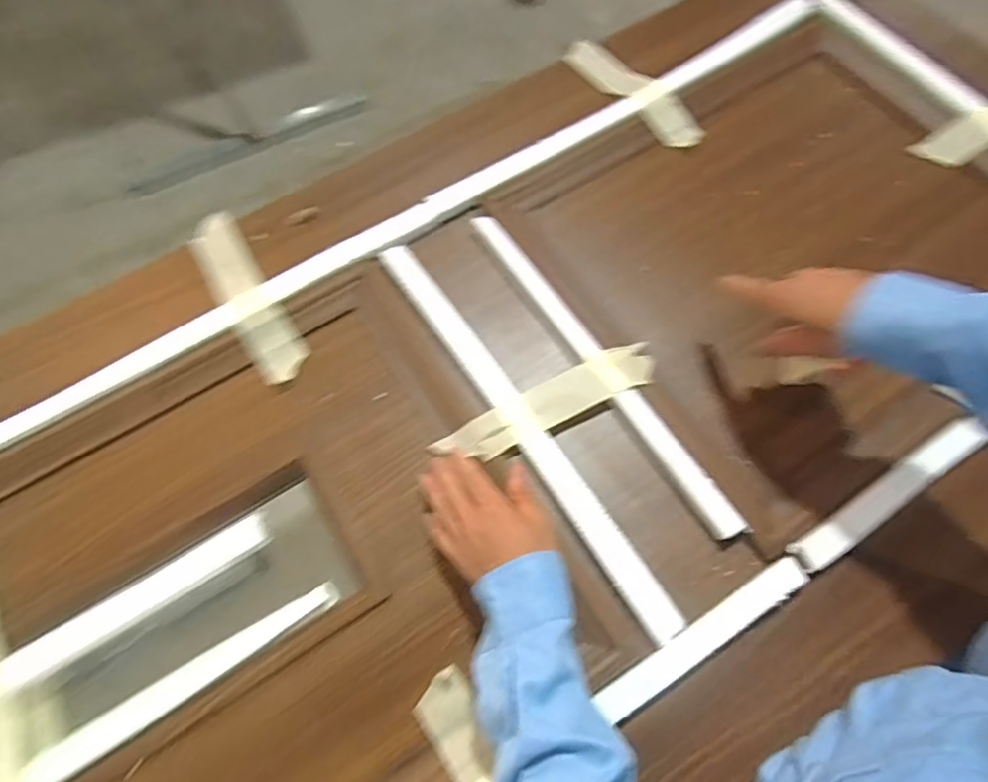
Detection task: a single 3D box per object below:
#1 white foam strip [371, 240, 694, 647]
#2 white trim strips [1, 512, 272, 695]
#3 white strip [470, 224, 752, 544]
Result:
[{"bbox_3d":[0.023,0.027,0.603,0.035,0.011,0.500,-33,69,-11],"label":"white foam strip"},{"bbox_3d":[-0.471,0.277,0.530,0.568,0.023,0.038,-30,71,-12],"label":"white trim strips"},{"bbox_3d":[0.109,-0.034,0.625,0.023,0.019,0.444,-32,69,-11],"label":"white strip"}]

